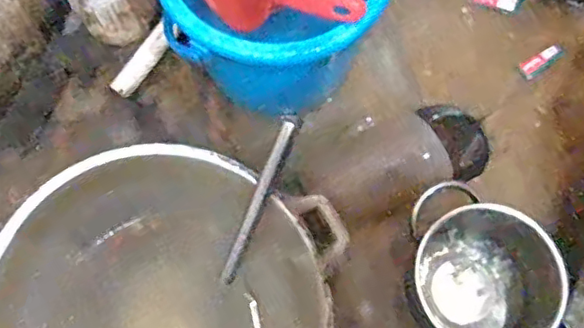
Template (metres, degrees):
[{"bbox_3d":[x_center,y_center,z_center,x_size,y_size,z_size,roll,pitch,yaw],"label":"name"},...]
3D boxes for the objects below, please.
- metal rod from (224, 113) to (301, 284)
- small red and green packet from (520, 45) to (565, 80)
[{"bbox_3d":[-0.039,0.043,0.713,0.020,0.019,0.224,26,106,11],"label":"metal rod"},{"bbox_3d":[0.373,-0.154,0.878,0.070,0.005,0.026,-32,71,-10],"label":"small red and green packet"}]

